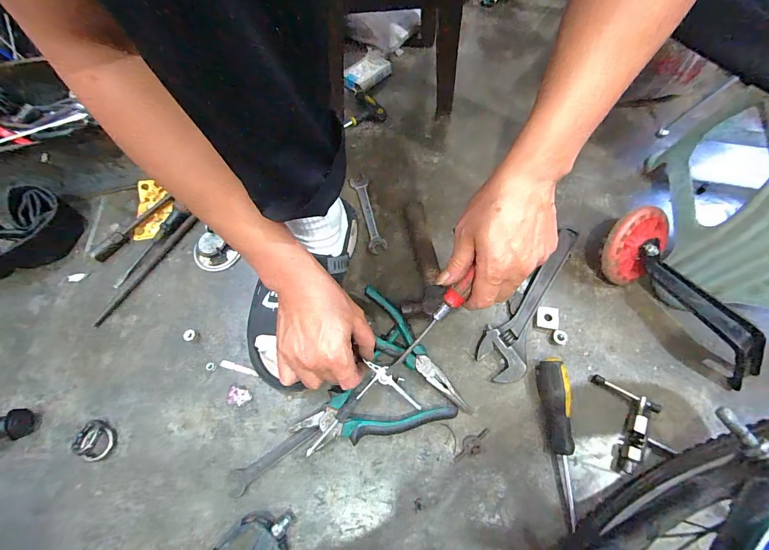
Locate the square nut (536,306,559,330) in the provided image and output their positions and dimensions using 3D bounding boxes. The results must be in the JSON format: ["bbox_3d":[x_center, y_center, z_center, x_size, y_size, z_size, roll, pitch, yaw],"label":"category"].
[{"bbox_3d":[0.212,0.055,0.434,0.025,0.010,0.028,12,65,7],"label":"square nut"}]

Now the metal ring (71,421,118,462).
[{"bbox_3d":[-0.339,0.194,0.389,0.047,0.007,0.038,22,67,11],"label":"metal ring"}]

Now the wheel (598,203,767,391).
[{"bbox_3d":[0.376,0.017,0.411,0.095,0.085,0.225,-40,70,-16],"label":"wheel"}]

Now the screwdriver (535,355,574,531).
[{"bbox_3d":[0.196,0.178,0.370,0.027,0.030,0.163,1,65,2],"label":"screwdriver"}]

